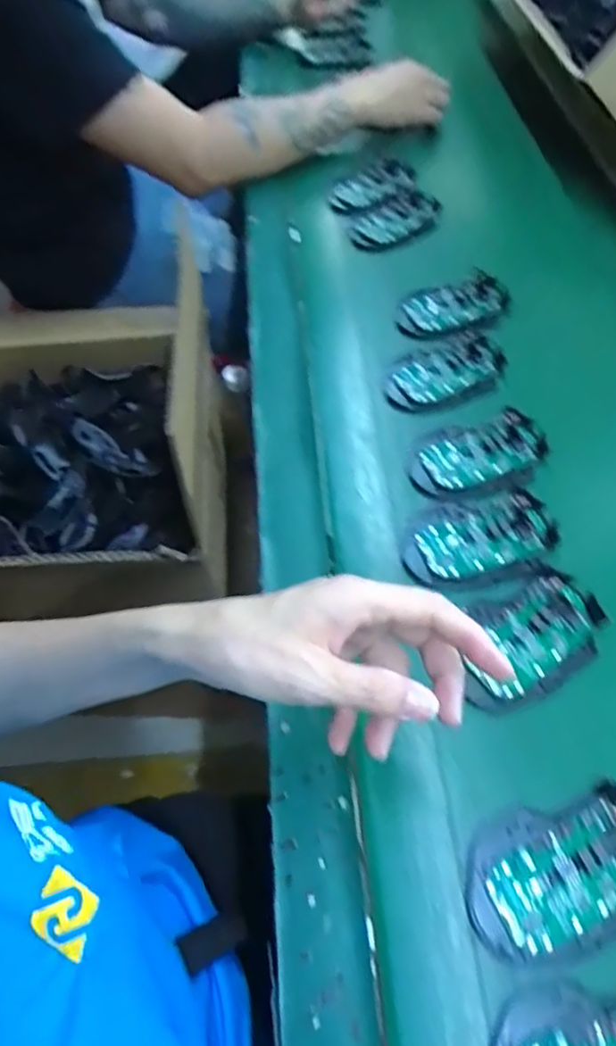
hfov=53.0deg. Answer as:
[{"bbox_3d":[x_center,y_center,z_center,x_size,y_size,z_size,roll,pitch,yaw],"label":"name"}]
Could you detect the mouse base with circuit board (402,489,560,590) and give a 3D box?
[{"bbox_3d":[0.128,0.009,0.460,0.114,0.012,0.067,-15,57,-5],"label":"mouse base with circuit board"}]

